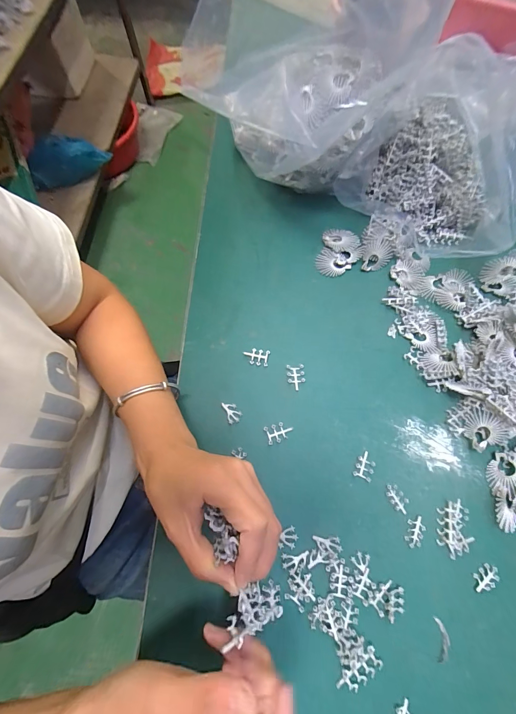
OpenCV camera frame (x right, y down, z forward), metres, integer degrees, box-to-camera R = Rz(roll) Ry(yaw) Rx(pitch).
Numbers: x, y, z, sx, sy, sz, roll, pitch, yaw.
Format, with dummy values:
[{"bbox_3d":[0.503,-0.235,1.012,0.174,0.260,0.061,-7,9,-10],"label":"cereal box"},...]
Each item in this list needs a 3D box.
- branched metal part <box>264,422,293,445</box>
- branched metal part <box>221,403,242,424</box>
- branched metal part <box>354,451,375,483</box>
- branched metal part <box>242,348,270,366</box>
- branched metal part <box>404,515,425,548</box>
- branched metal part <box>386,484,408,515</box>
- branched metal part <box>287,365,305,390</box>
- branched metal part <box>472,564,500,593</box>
[{"bbox_3d":[0.022,0.079,0.328,0.029,0.004,0.018,-17,70,-8],"label":"branched metal part"},{"bbox_3d":[-0.027,0.058,0.334,0.016,0.004,0.024,-22,71,-10],"label":"branched metal part"},{"bbox_3d":[0.111,0.112,0.320,0.018,0.004,0.027,20,70,7],"label":"branched metal part"},{"bbox_3d":[-0.002,0.000,0.358,0.029,0.004,0.018,6,69,1],"label":"branched metal part"},{"bbox_3d":[0.151,0.168,0.298,0.017,0.004,0.028,17,69,5],"label":"branched metal part"},{"bbox_3d":[0.139,0.141,0.309,0.016,0.004,0.027,-32,73,-13],"label":"branched metal part"},{"bbox_3d":[0.043,0.023,0.353,0.019,0.004,0.028,-1,69,-2],"label":"branched metal part"},{"bbox_3d":[0.210,0.203,0.286,0.028,0.004,0.017,-30,72,-12],"label":"branched metal part"}]

